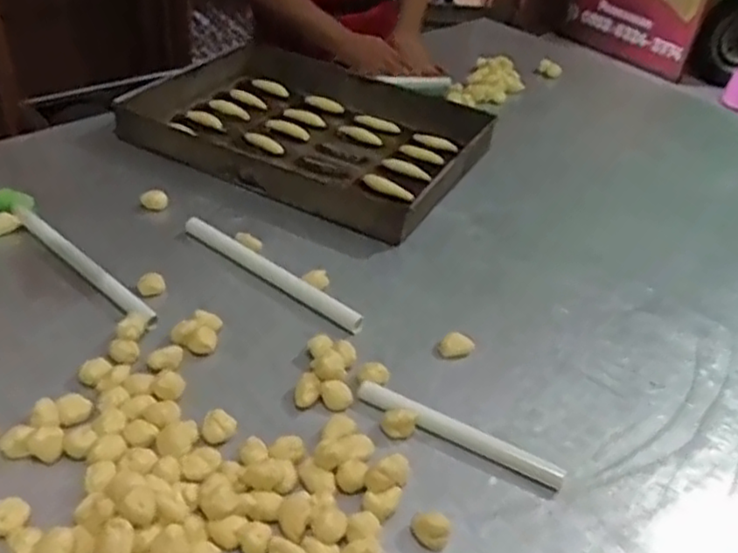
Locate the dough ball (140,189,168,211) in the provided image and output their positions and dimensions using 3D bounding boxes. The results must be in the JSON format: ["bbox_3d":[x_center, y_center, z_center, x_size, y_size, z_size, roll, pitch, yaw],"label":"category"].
[{"bbox_3d":[-0.288,-0.102,0.935,0.035,0.023,0.023,-6,40,-16],"label":"dough ball"}]

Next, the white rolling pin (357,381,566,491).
[{"bbox_3d":[0.084,0.148,0.667,0.205,0.018,0.022,22,40,19],"label":"white rolling pin"}]

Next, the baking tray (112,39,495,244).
[{"bbox_3d":[-0.097,-0.251,1.105,0.519,0.069,0.370,22,40,19],"label":"baking tray"}]

